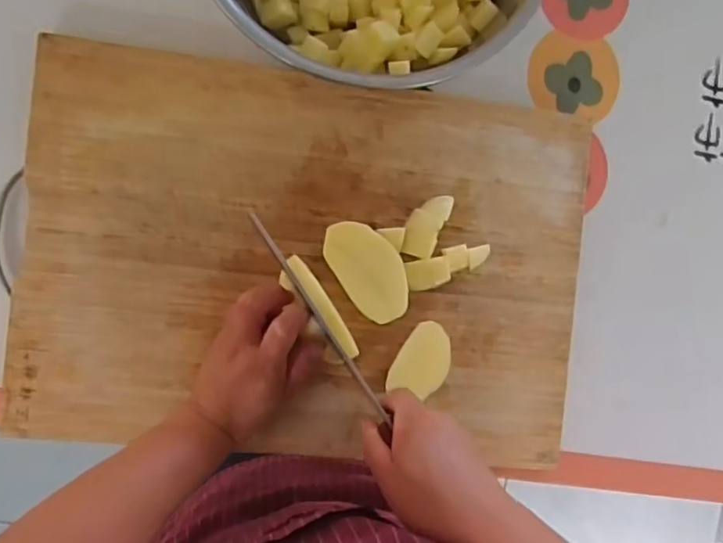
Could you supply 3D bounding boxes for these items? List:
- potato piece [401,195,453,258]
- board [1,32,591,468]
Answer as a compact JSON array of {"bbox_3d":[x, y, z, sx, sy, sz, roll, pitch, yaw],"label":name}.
[{"bbox_3d":[0.059,-0.043,0.529,0.030,0.013,0.061,26,86,-8],"label":"potato piece"},{"bbox_3d":[-0.038,-0.007,0.520,0.485,0.026,0.328,5,89,-9],"label":"board"}]

